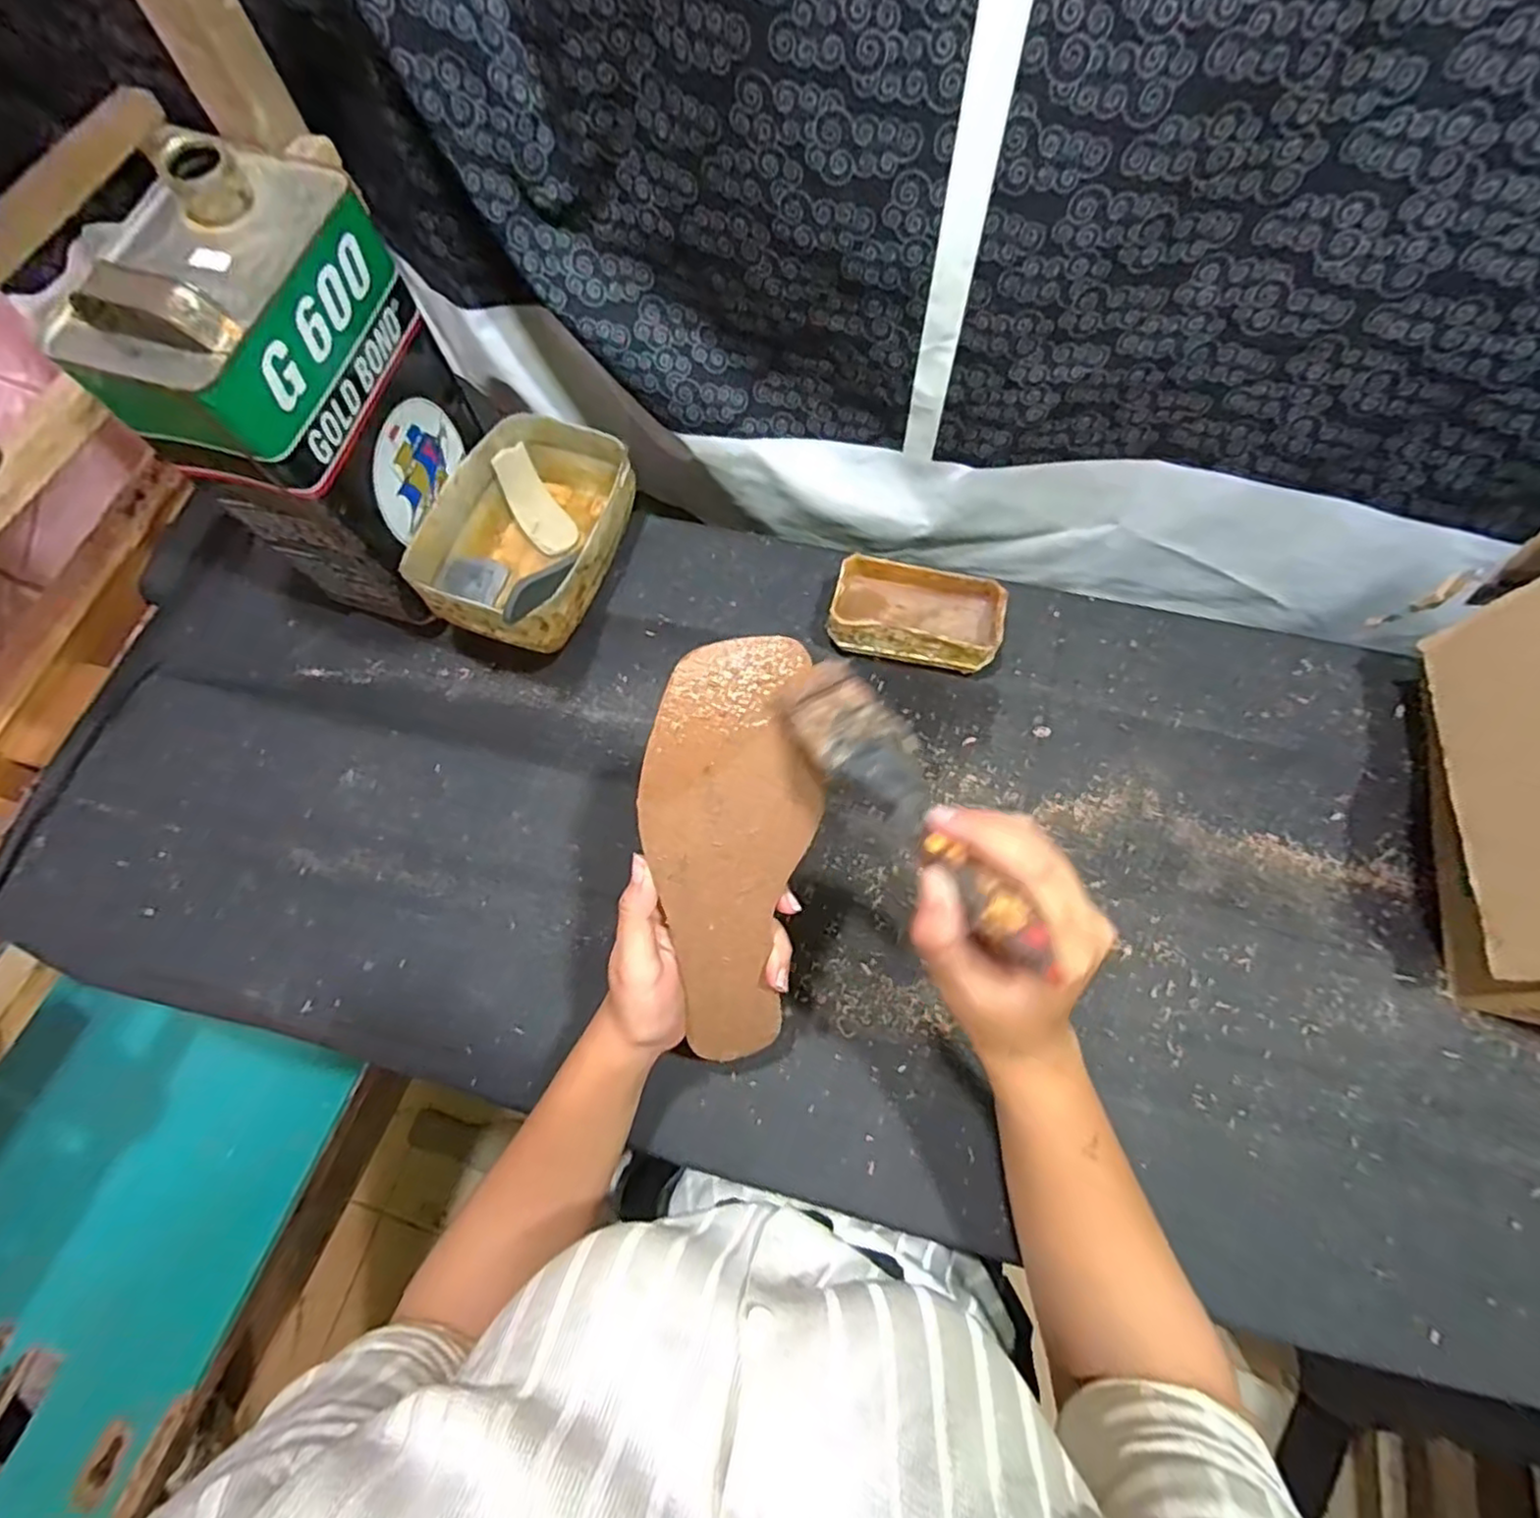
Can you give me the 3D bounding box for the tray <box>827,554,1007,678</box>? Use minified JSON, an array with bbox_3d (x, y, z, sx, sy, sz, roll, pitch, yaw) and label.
[{"bbox_3d":[0.113,-0.110,0.531,0.127,0.047,0.076,11,69,5],"label":"tray"}]

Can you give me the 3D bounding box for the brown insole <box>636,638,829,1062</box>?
[{"bbox_3d":[-0.019,0.060,0.338,0.078,0.035,0.230,3,109,3],"label":"brown insole"}]

